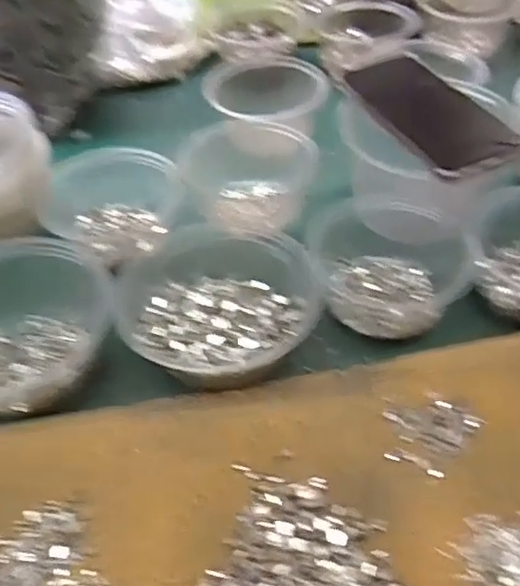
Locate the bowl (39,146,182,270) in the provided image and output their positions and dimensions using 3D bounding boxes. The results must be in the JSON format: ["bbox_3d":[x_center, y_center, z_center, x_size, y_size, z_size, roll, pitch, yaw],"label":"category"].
[{"bbox_3d":[-0.124,-0.079,0.514,0.099,0.062,0.091,-1,49,1],"label":"bowl"}]

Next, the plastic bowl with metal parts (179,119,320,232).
[{"bbox_3d":[-0.008,-0.106,0.542,0.096,0.067,0.099,-1,49,1],"label":"plastic bowl with metal parts"}]

